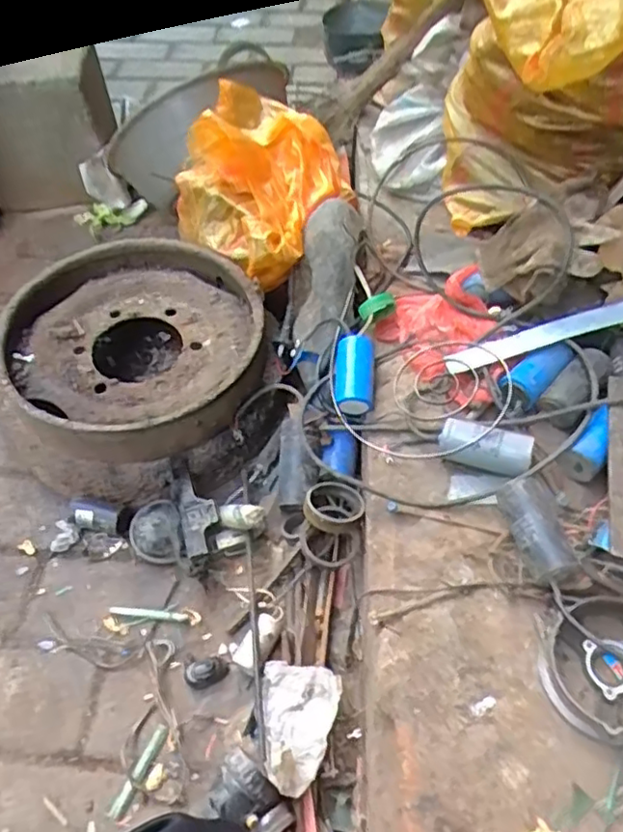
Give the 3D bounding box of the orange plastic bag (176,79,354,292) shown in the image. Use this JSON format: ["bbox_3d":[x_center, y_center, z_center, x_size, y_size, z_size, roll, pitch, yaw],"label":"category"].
[{"bbox_3d":[-0.075,-0.371,1.004,0.216,0.206,0.254,-37,60,-26],"label":"orange plastic bag"}]

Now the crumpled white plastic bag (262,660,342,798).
[{"bbox_3d":[-0.010,0.346,0.727,0.090,0.057,0.145,-1,51,-1],"label":"crumpled white plastic bag"}]

